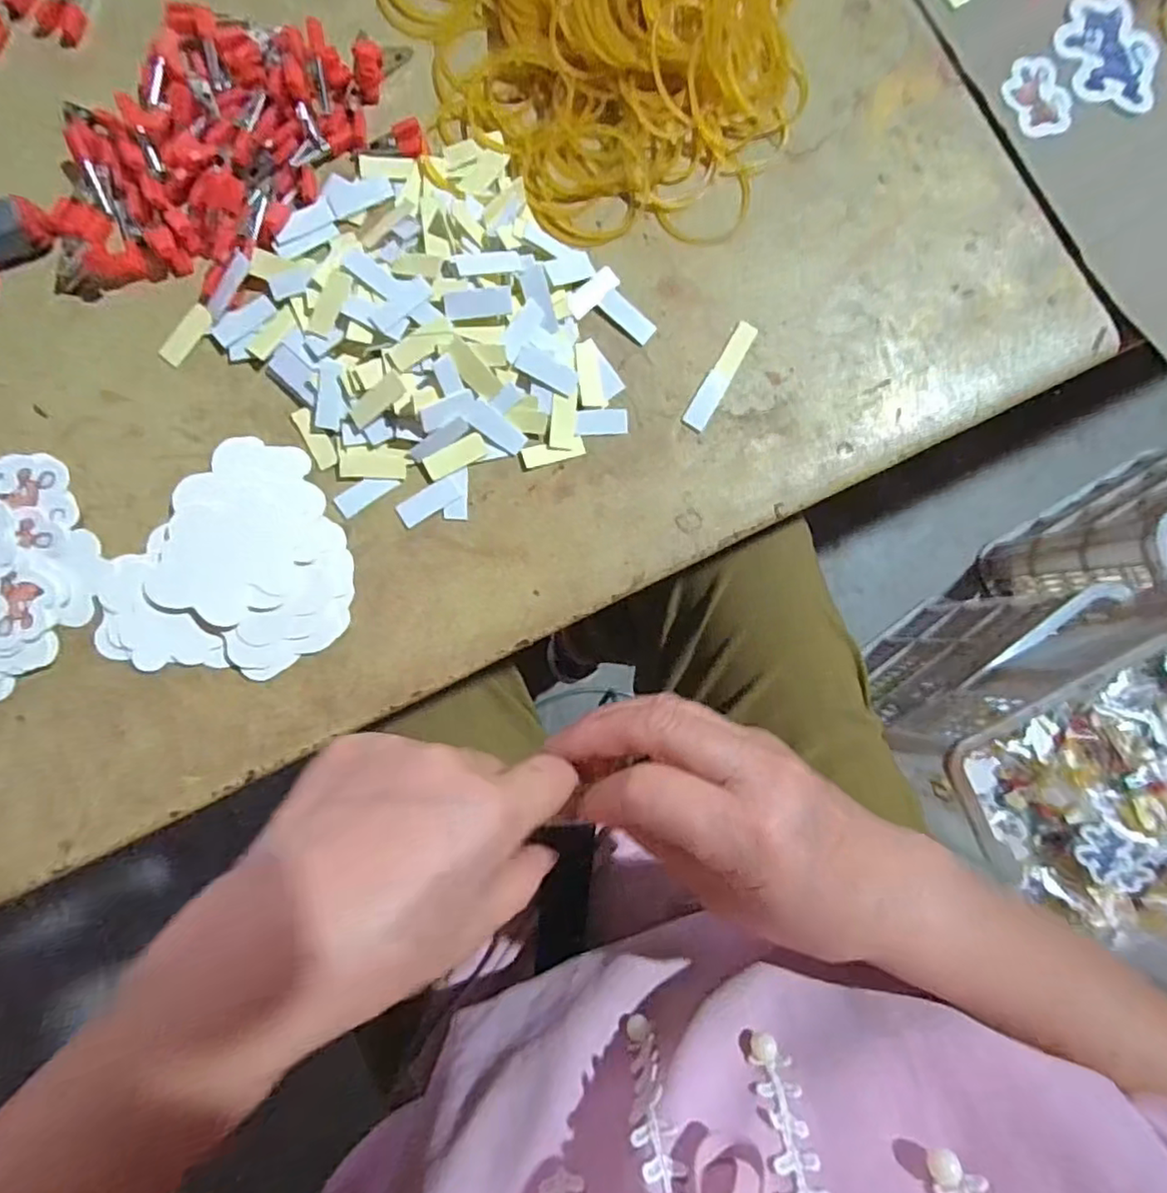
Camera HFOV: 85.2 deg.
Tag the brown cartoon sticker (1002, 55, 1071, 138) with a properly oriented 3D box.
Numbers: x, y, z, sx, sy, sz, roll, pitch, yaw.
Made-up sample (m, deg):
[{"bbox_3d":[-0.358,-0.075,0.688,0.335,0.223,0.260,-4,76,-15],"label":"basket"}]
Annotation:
[{"bbox_3d":[0.222,-0.245,0.310,0.032,0.004,0.040,-28,90,-5],"label":"brown cartoon sticker"}]

